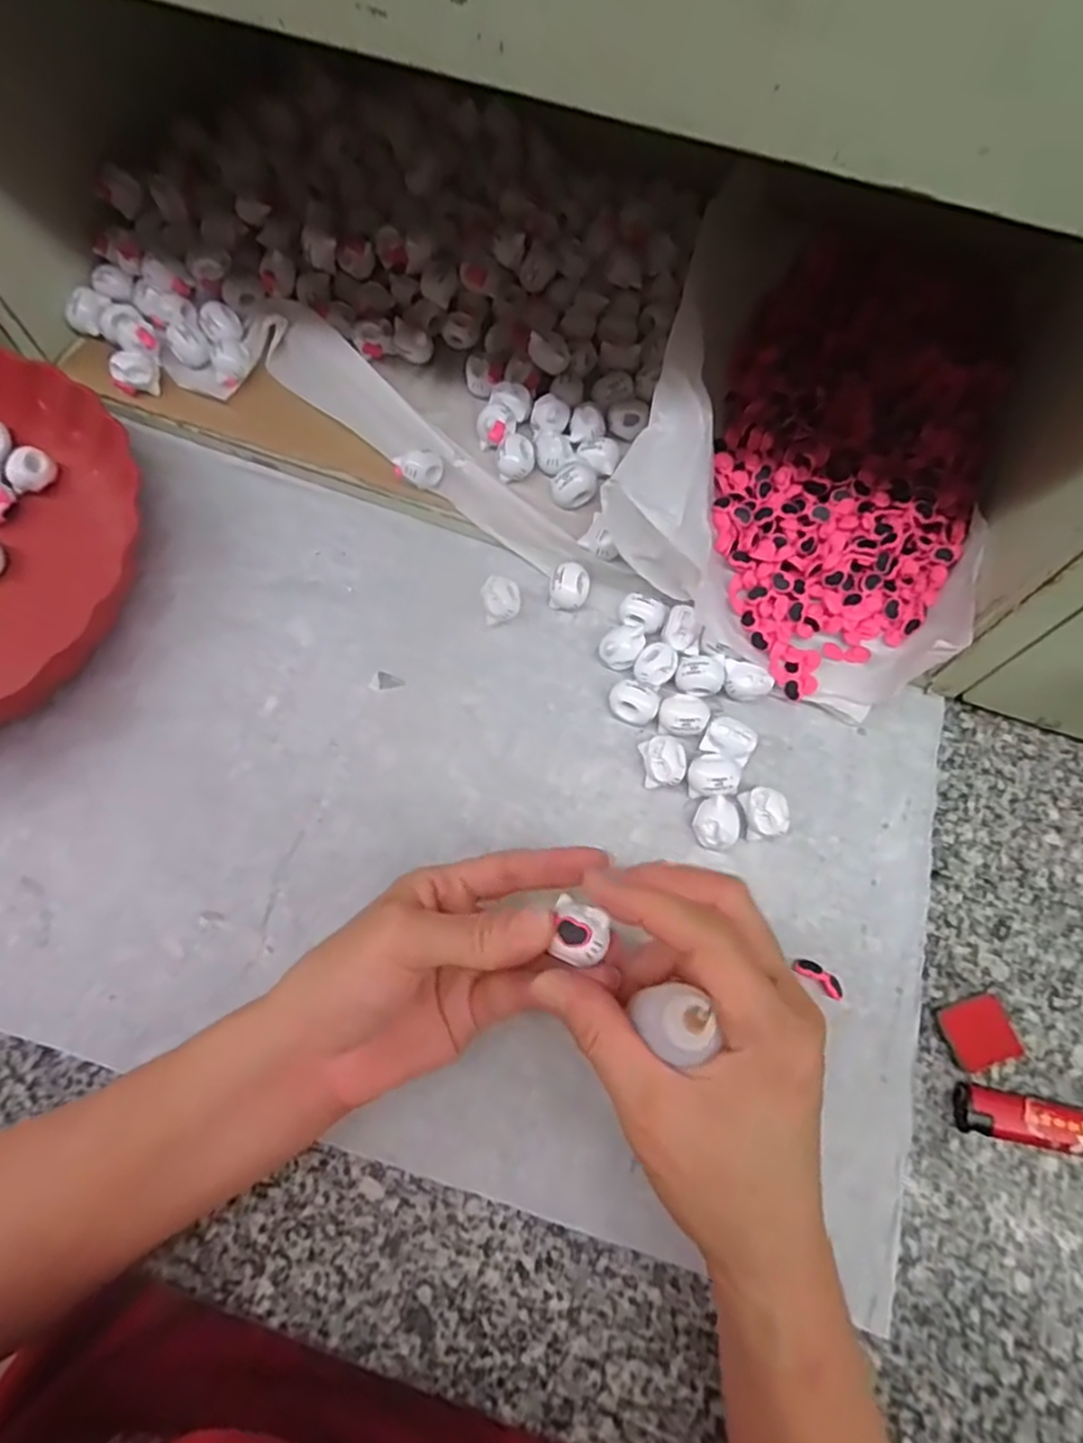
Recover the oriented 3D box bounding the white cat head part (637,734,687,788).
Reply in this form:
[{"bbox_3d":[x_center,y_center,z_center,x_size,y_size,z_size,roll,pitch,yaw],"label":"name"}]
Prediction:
[{"bbox_3d":[0.063,0.021,0.359,0.022,0.021,0.025,1,69,-1],"label":"white cat head part"}]

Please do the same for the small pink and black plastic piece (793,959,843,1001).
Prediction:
[{"bbox_3d":[0.131,0.121,0.330,0.023,0.006,0.009,38,73,12],"label":"small pink and black plastic piece"}]

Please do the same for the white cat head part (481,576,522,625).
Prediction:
[{"bbox_3d":[-0.022,-0.066,0.391,0.021,0.019,0.023,0,69,-1],"label":"white cat head part"}]

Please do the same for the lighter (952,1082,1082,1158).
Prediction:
[{"bbox_3d":[0.222,0.177,0.308,0.079,0.011,0.020,12,69,3],"label":"lighter"}]

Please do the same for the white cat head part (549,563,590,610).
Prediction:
[{"bbox_3d":[0.016,-0.075,0.394,0.021,0.018,0.024,18,70,5],"label":"white cat head part"}]

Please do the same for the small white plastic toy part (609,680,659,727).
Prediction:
[{"bbox_3d":[0.048,-0.009,0.372,0.025,0.019,0.021,23,70,7],"label":"small white plastic toy part"}]

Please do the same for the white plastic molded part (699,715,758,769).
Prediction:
[{"bbox_3d":[0.097,0.011,0.365,0.025,0.018,0.019,25,71,8],"label":"white plastic molded part"}]

